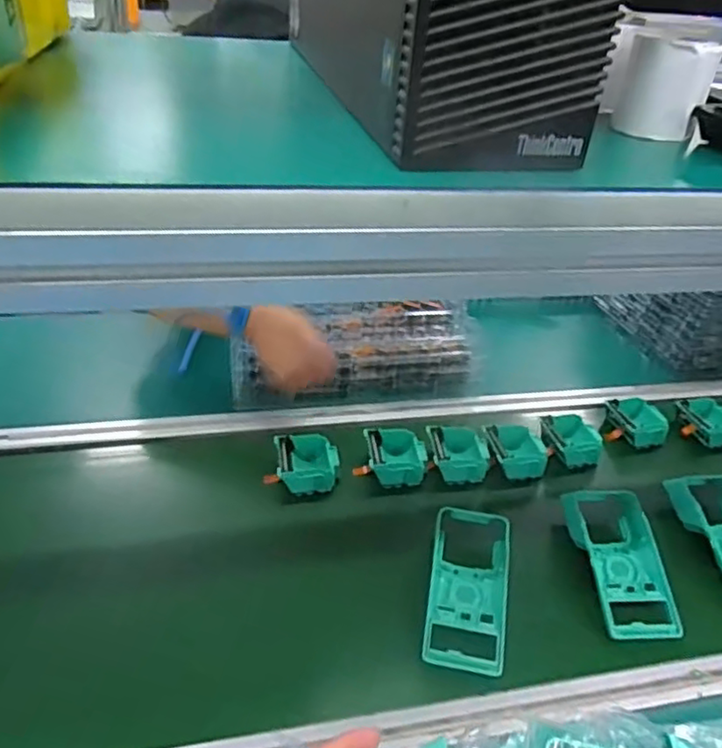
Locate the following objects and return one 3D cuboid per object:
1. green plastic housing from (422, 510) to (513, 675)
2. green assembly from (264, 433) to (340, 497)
[{"bbox_3d":[0.115,0.221,0.677,0.086,0.035,0.184,9,38,6],"label":"green plastic housing"},{"bbox_3d":[-0.075,0.120,0.811,0.093,0.045,0.080,-2,38,-8],"label":"green assembly"}]

